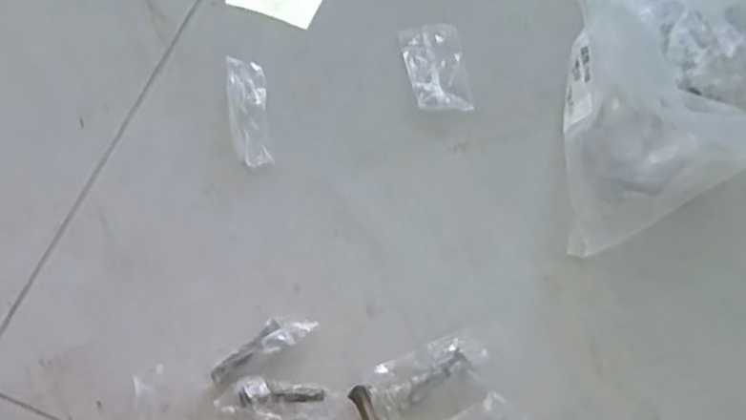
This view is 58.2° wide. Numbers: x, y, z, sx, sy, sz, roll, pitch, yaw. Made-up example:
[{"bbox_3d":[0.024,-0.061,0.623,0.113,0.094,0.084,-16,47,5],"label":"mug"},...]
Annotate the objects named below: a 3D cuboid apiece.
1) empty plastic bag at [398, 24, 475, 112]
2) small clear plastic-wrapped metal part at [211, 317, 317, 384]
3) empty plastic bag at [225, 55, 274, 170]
[{"bbox_3d":[0.055,-0.125,0.590,0.053,0.005,0.086,-8,69,-3],"label":"empty plastic bag"},{"bbox_3d":[-0.083,0.100,0.498,0.082,0.016,0.022,-26,71,-9],"label":"small clear plastic-wrapped metal part"},{"bbox_3d":[-0.106,-0.083,0.569,0.033,0.006,0.095,-9,81,-3],"label":"empty plastic bag"}]

